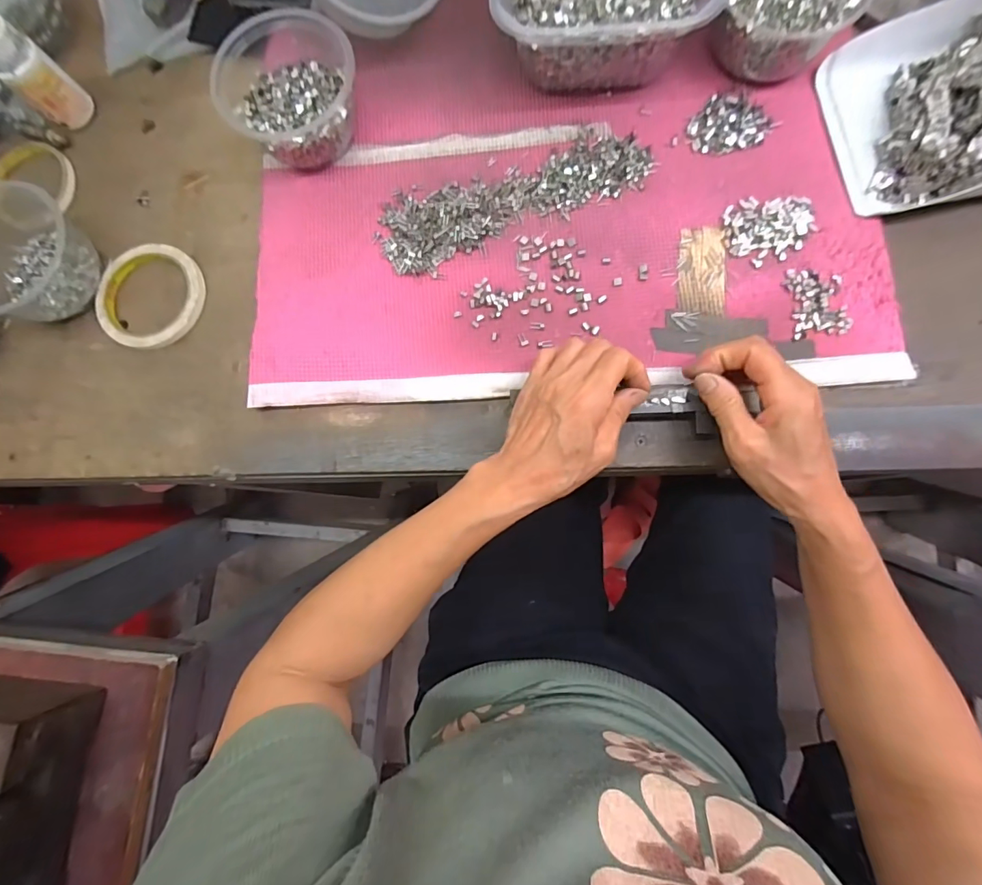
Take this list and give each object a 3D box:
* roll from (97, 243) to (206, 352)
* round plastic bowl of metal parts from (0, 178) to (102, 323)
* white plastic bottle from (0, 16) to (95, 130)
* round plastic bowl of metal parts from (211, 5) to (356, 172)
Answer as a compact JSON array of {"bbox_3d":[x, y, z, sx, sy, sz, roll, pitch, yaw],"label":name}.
[{"bbox_3d":[-0.310,-0.134,0.431,0.098,0.008,0.097,10,85,6],"label":"roll"},{"bbox_3d":[-0.424,-0.170,0.419,0.134,0.061,0.122,14,85,7],"label":"round plastic bowl of metal parts"},{"bbox_3d":[-0.418,-0.336,0.429,0.041,0.081,0.039,-1,84,5],"label":"white plastic bottle"},{"bbox_3d":[-0.168,-0.298,0.406,0.111,0.062,0.110,-1,84,5],"label":"round plastic bowl of metal parts"}]

